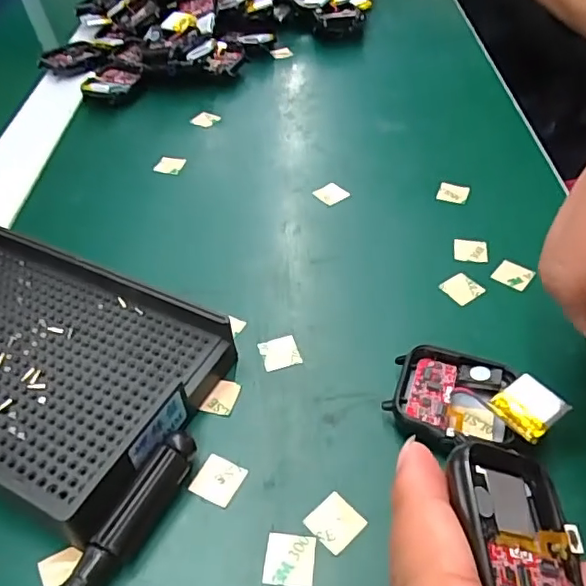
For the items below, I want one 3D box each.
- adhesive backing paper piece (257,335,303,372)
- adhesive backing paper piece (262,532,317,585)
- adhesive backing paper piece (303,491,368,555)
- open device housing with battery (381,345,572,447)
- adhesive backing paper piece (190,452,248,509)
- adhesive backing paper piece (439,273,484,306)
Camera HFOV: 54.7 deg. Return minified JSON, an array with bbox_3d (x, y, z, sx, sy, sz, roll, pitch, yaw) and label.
[{"bbox_3d":[-0.005,0.023,0.233,0.015,0.004,0.015,-13,47,-12],"label":"adhesive backing paper piece"},{"bbox_3d":[-0.001,0.083,0.176,0.015,0.004,0.015,4,47,6],"label":"adhesive backing paper piece"},{"bbox_3d":[0.014,0.074,0.184,0.015,0.004,0.015,-34,53,-28],"label":"adhesive backing paper piece"},{"bbox_3d":[0.064,0.040,0.205,0.055,0.017,0.038,16,48,16],"label":"open device housing with battery"},{"bbox_3d":[-0.026,0.064,0.195,0.015,0.004,0.015,19,50,22],"label":"adhesive backing paper piece"},{"bbox_3d":[0.077,-0.002,0.257,0.015,0.004,0.016,-31,53,-19],"label":"adhesive backing paper piece"}]

